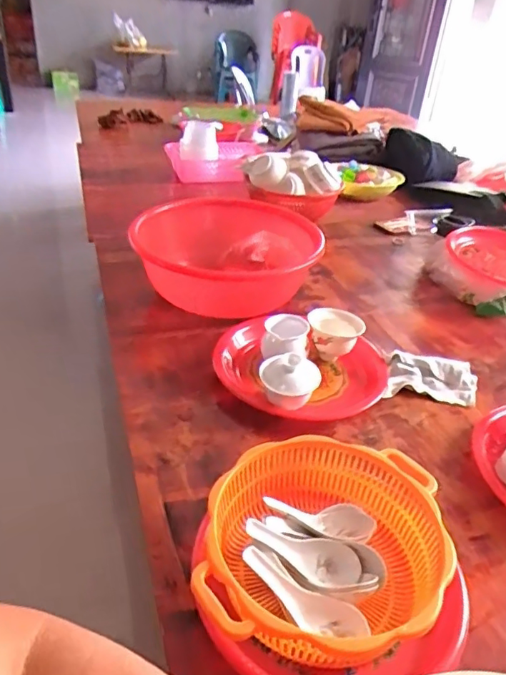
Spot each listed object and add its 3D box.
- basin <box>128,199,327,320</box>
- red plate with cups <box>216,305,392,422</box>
[{"bbox_3d":[-0.030,-0.148,1.009,0.369,0.123,0.369,3,32,-2],"label":"basin"},{"bbox_3d":[0.071,0.030,0.804,0.259,0.074,0.224,4,32,0],"label":"red plate with cups"}]

